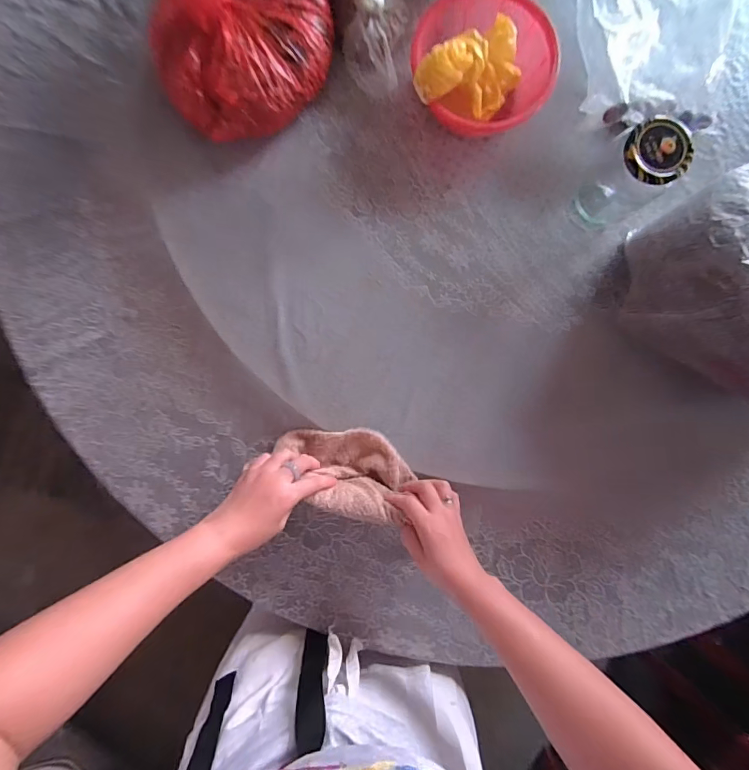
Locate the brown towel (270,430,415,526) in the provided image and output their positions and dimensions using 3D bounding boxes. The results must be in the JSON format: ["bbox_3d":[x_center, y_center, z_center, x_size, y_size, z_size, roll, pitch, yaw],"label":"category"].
[{"bbox_3d":[-0.041,0.108,0.517,0.173,0.054,0.099,11,90,-1],"label":"brown towel"}]

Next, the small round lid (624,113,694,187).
[{"bbox_3d":[0.305,-0.250,0.428,0.068,0.015,0.067,0,89,-2],"label":"small round lid"}]

